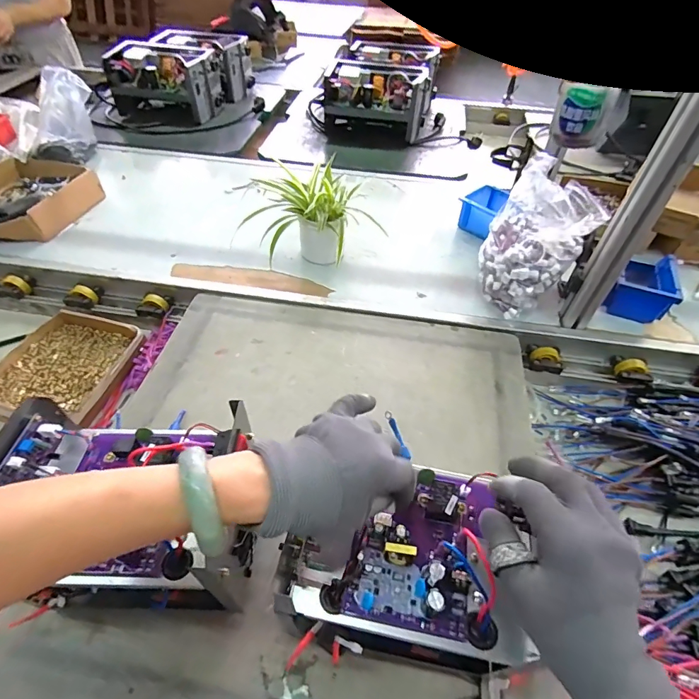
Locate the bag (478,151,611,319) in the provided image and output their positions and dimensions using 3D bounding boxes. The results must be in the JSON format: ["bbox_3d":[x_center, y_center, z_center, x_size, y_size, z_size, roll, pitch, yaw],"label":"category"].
[{"bbox_3d":[0.311,-0.182,0.725,0.146,0.206,0.161,-28,55,-24],"label":"bag"}]

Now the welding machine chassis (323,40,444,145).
[{"bbox_3d":[0.116,-0.815,1.294,0.278,0.158,0.402,12,50,8],"label":"welding machine chassis"}]

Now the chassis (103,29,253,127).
[{"bbox_3d":[-0.524,-0.906,1.350,0.291,0.177,0.426,14,50,10],"label":"chassis"}]

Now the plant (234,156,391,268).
[{"bbox_3d":[-0.084,-0.256,0.810,0.215,0.159,0.201,30,56,21],"label":"plant"}]

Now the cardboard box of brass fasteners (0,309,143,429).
[{"bbox_3d":[-0.500,0.029,0.723,0.211,0.040,0.219,12,50,9],"label":"cardboard box of brass fasteners"}]

